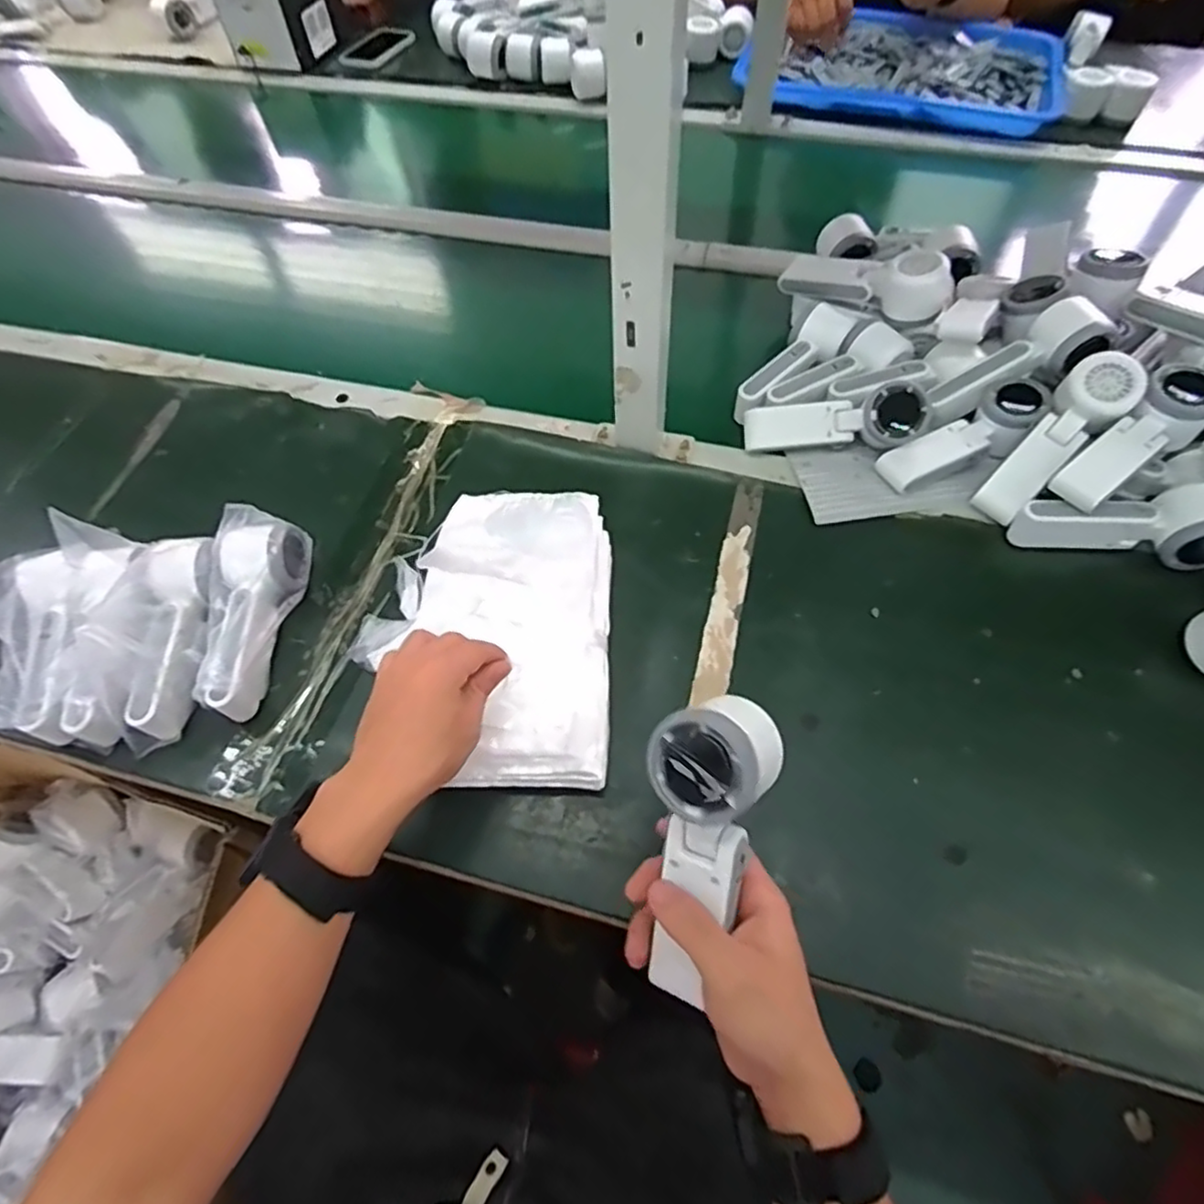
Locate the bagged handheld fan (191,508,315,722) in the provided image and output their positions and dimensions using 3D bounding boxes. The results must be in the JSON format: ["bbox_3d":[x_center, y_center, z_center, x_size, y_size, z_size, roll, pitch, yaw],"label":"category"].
[{"bbox_3d":[-0.294,0.010,0.551,0.057,0.074,0.173,3,60,4],"label":"bagged handheld fan"}]

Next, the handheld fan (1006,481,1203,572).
[{"bbox_3d":[0.445,-0.072,0.561,0.164,0.056,0.055,11,61,8],"label":"handheld fan"}]

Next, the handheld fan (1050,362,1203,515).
[{"bbox_3d":[0.459,-0.137,0.566,0.177,0.067,0.056,-40,67,-15],"label":"handheld fan"}]

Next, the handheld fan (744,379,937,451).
[{"bbox_3d":[0.222,-0.173,0.629,0.165,0.053,0.054,0,60,2],"label":"handheld fan"}]

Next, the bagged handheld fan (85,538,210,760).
[{"bbox_3d":[-0.352,0.026,0.525,0.071,0.064,0.164,-6,60,-1],"label":"bagged handheld fan"}]

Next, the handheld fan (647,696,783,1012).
[{"bbox_3d":[0.055,0.134,0.356,0.067,0.049,0.165,9,101,8],"label":"handheld fan"}]

